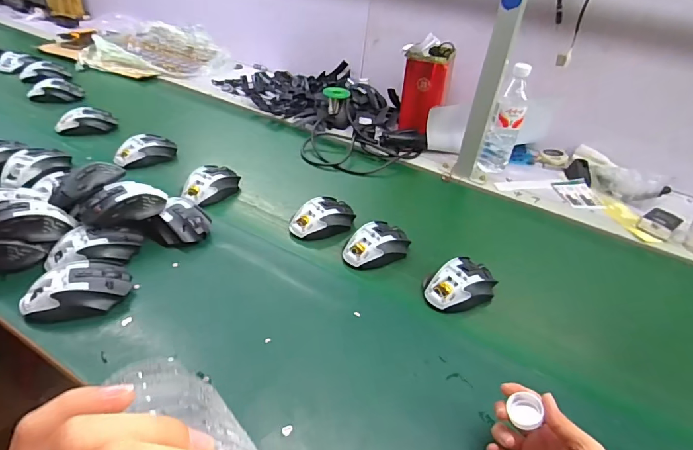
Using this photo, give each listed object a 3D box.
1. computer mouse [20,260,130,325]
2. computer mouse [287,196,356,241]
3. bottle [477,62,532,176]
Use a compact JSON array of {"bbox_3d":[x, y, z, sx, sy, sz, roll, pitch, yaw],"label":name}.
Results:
[{"bbox_3d":[-0.332,0.079,0.522,0.117,0.038,0.072,-21,45,-32],"label":"computer mouse"},{"bbox_3d":[-0.040,-0.013,0.710,0.117,0.038,0.067,-16,42,-27],"label":"computer mouse"},{"bbox_3d":[0.332,-0.213,0.882,0.072,0.219,0.065,10,36,2],"label":"bottle"}]

